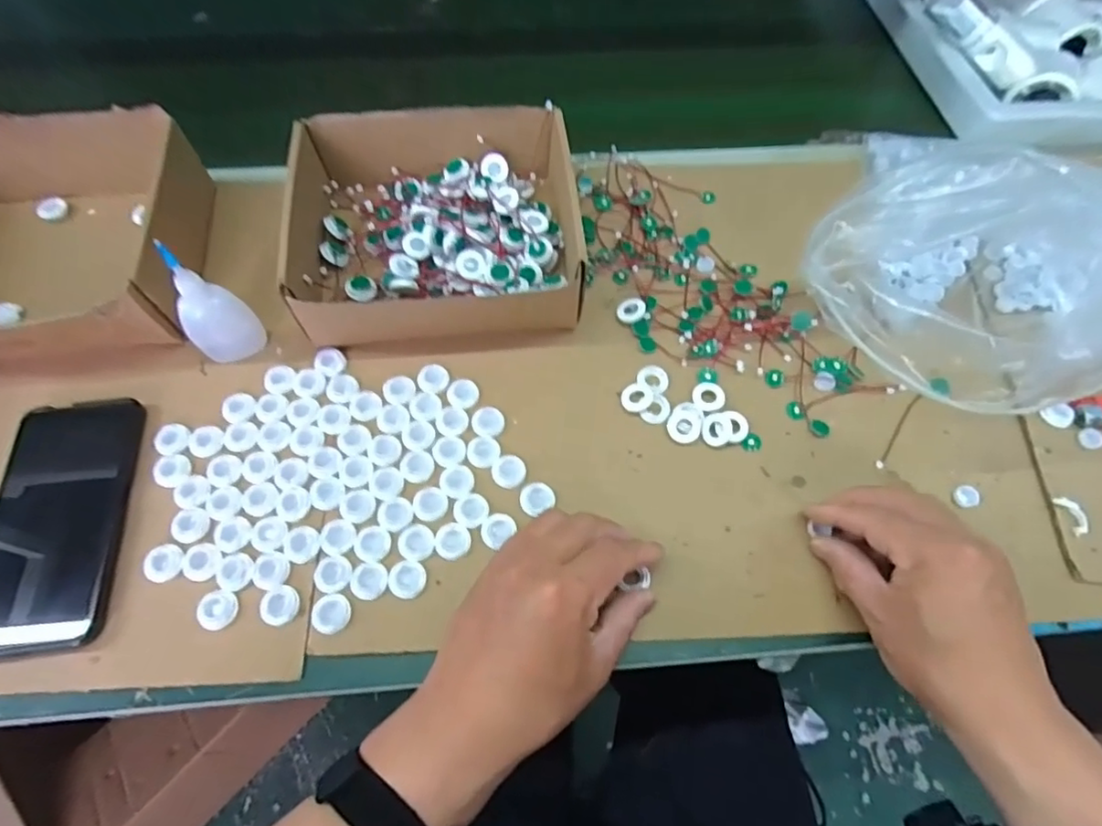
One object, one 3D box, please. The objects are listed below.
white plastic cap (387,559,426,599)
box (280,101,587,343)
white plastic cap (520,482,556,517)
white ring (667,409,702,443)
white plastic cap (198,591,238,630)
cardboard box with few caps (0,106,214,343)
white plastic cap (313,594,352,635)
[{"bbox_3d":[-0.090,0.104,0.365,0.023,0.004,0.022,0,64,-1],"label":"white plastic cap"},{"bbox_3d":[-0.086,-0.152,0.461,0.221,0.066,0.188,-5,64,-3],"label":"box"},{"bbox_3d":[-0.010,0.056,0.391,0.024,0.006,0.023,0,64,-1],"label":"white plastic cap"},{"bbox_3d":[0.095,0.009,0.415,0.023,0.004,0.025,0,64,-1],"label":"white ring"},{"bbox_3d":[-0.203,0.119,0.353,0.021,0.004,0.022,0,64,-1],"label":"white plastic cap"},{"bbox_3d":[-0.387,-0.131,0.441,0.215,0.070,0.207,-8,64,-5],"label":"cardboard box with few caps"},{"bbox_3d":[-0.134,0.122,0.354,0.022,0.004,0.022,9,64,4],"label":"white plastic cap"}]

